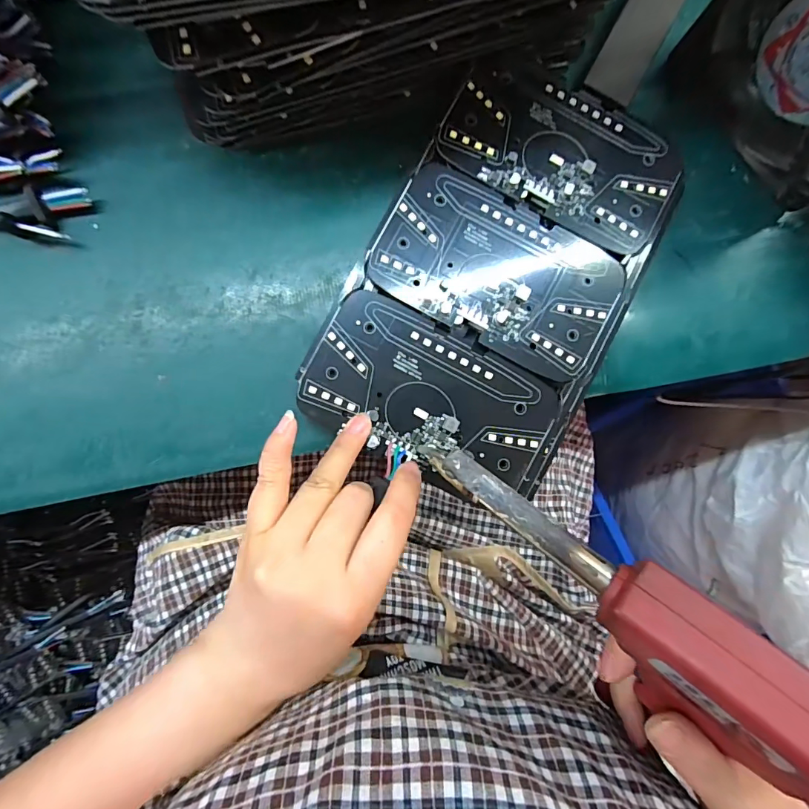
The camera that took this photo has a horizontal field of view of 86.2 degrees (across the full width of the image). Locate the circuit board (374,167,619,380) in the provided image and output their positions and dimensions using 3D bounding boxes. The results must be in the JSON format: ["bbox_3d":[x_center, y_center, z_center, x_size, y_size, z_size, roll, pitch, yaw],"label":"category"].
[{"bbox_3d":[0.052,-0.072,0.234,0.129,0.004,0.077,28,89,-2],"label":"circuit board"}]

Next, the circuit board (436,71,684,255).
[{"bbox_3d":[0.087,-0.141,0.241,0.128,0.004,0.075,26,86,-1],"label":"circuit board"}]

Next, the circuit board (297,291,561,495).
[{"bbox_3d":[0.015,-0.004,0.233,0.131,0.005,0.070,26,89,-2],"label":"circuit board"}]

